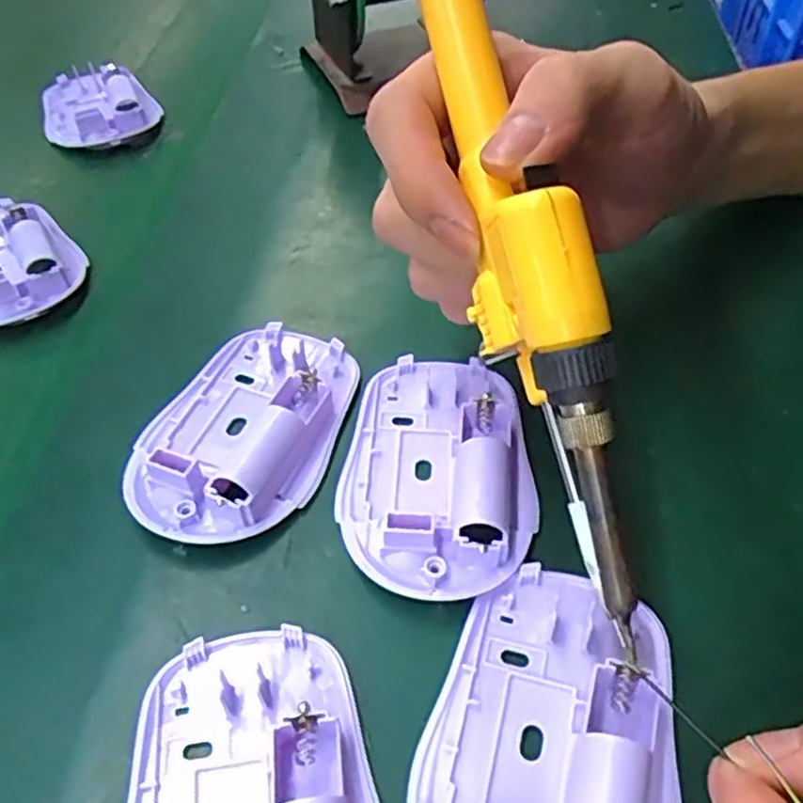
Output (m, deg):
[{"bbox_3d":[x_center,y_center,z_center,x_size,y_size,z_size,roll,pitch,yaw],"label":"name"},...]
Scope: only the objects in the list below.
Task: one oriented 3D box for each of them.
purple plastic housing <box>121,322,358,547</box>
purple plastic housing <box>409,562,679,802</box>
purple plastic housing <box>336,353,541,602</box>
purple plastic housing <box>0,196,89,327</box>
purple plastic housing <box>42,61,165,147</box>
[{"bbox_3d":[-0.054,0.006,0.250,0.059,0.017,0.094,15,50,12],"label":"purple plastic housing"},{"bbox_3d":[0.036,0.083,0.181,0.056,0.021,0.094,12,50,9],"label":"purple plastic housing"},{"bbox_3d":[0.011,0.018,0.239,0.060,0.014,0.093,0,49,2],"label":"purple plastic housing"},{"bbox_3d":[-0.175,-0.064,0.321,0.059,0.018,0.084,-25,54,-21],"label":"purple plastic housing"},{"bbox_3d":[-0.176,-0.174,0.424,0.061,0.020,0.088,-20,52,-18],"label":"purple plastic housing"}]

